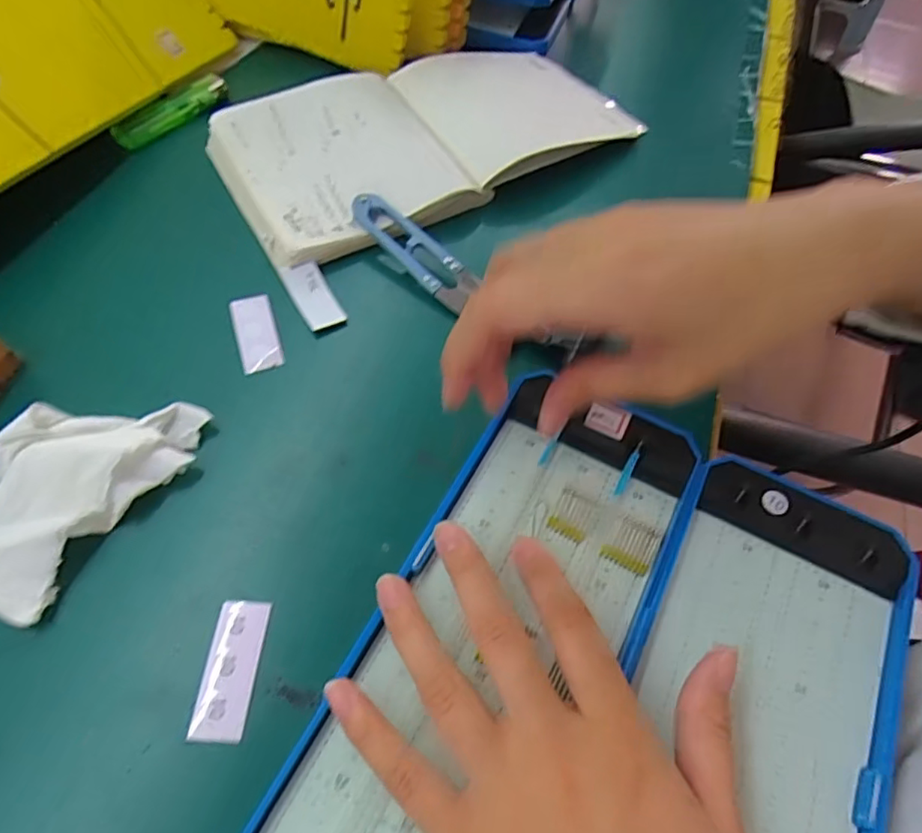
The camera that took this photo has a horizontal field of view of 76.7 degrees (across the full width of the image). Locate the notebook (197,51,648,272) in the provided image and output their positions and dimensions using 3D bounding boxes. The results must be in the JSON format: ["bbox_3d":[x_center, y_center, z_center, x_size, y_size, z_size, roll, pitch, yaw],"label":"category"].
[{"bbox_3d":[-0.020,-0.176,0.361,0.243,0.022,0.125,-25,64,-17],"label":"notebook"}]

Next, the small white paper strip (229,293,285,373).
[{"bbox_3d":[-0.102,-0.043,0.289,0.020,0.004,0.046,-17,62,-13],"label":"small white paper strip"}]

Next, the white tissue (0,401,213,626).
[{"bbox_3d":[-0.158,0.026,0.237,0.062,0.021,0.100,29,62,13],"label":"white tissue"}]

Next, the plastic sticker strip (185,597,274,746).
[{"bbox_3d":[-0.083,0.091,0.211,0.018,0.004,0.046,4,60,-1],"label":"plastic sticker strip"}]

